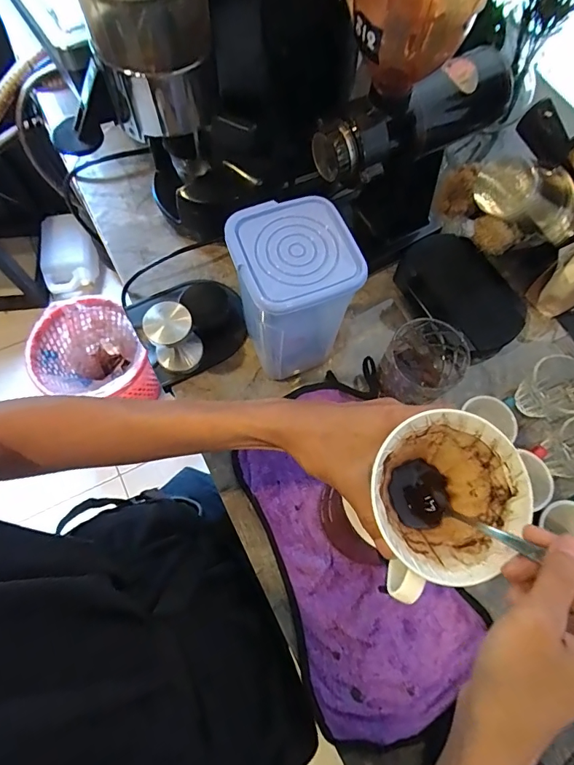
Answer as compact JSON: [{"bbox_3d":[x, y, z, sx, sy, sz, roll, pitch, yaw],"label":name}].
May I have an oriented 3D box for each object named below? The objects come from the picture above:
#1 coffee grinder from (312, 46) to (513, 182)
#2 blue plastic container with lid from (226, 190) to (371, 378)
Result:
[{"bbox_3d":[0.136,-0.274,0.447,0.221,0.062,0.067,-27,73,-12],"label":"coffee grinder"},{"bbox_3d":[0.005,-0.074,0.460,0.108,0.194,0.124,-17,71,-8],"label":"blue plastic container with lid"}]

